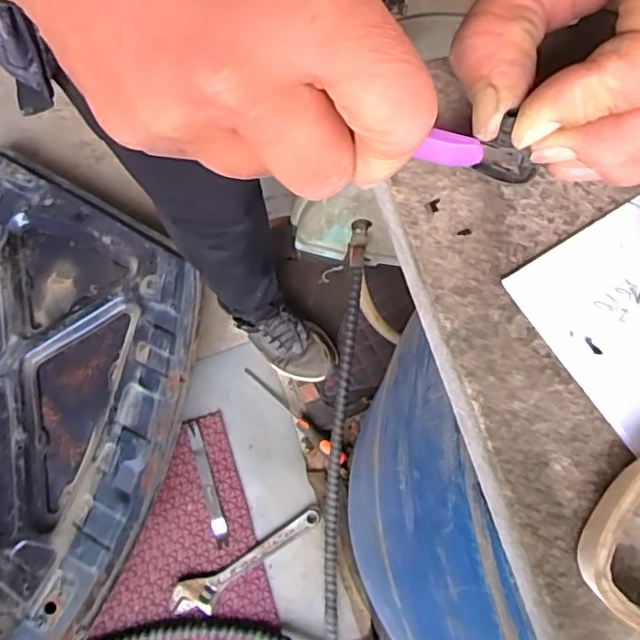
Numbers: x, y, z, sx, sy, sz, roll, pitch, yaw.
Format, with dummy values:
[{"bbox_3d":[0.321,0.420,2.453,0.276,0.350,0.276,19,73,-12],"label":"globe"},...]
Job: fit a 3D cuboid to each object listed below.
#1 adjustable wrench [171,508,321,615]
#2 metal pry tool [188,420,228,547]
[{"bbox_3d":[-0.121,0.424,1.011,0.278,0.017,0.060,-26,72,-10],"label":"adjustable wrench"},{"bbox_3d":[-0.207,0.297,1.068,0.025,0.013,0.226,-17,71,-7],"label":"metal pry tool"}]

